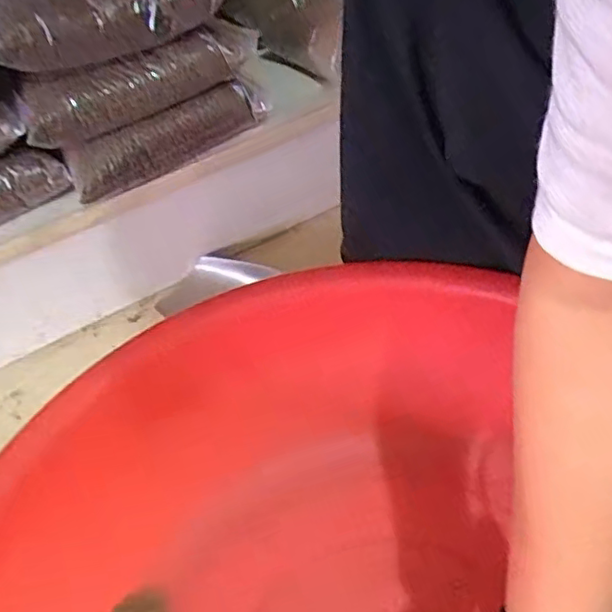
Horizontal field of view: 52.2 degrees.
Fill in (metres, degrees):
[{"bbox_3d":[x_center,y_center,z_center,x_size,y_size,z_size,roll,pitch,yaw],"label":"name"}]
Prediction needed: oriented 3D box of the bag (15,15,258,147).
[{"bbox_3d":[-0.150,-0.211,0.583,0.226,0.054,0.035,-26,52,-17],"label":"bag"}]

